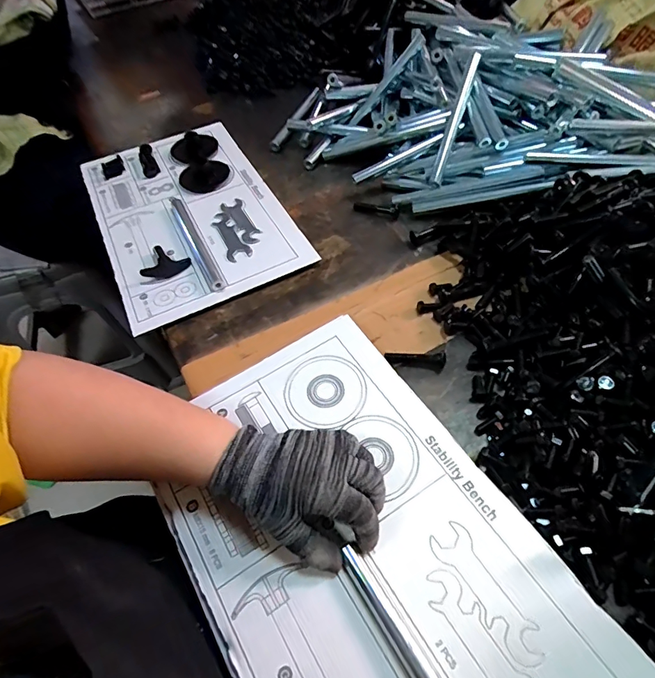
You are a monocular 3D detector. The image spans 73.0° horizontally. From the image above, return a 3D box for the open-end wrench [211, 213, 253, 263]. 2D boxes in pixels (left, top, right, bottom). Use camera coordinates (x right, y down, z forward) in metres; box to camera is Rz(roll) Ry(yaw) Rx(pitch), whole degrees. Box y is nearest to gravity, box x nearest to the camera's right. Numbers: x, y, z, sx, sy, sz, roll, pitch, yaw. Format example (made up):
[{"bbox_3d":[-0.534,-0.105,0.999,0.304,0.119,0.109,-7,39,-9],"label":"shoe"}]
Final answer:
[{"bbox_3d":[-0.123,-0.129,0.549,0.029,0.007,0.094,-27,58,-13],"label":"open-end wrench"}]

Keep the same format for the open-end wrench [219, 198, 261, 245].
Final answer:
[{"bbox_3d":[-0.109,-0.151,0.565,0.025,0.005,0.089,-26,58,-13],"label":"open-end wrench"}]

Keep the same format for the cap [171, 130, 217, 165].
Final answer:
[{"bbox_3d":[-0.197,-0.286,0.659,0.066,0.016,0.073,-24,57,-12],"label":"cap"}]

